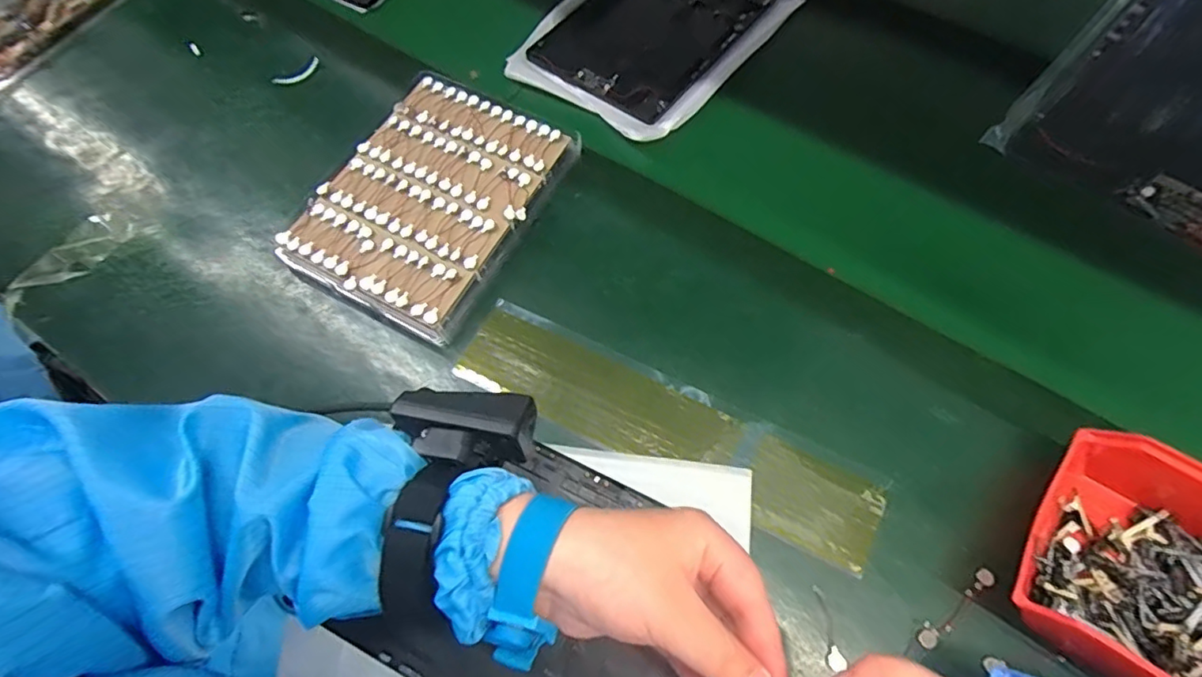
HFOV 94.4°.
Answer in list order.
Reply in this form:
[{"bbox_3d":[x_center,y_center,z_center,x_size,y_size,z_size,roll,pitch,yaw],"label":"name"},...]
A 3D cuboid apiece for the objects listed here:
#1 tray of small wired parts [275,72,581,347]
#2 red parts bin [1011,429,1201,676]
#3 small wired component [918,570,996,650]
[{"bbox_3d":[-0.138,-0.113,0.462,0.162,0.034,0.207,29,67,12],"label":"tray of small wired parts"},{"bbox_3d":[0.318,0.137,0.316,0.134,0.064,0.147,34,68,14],"label":"red parts bin"},{"bbox_3d":[0.220,0.166,0.343,0.065,0.006,0.013,-31,69,-15],"label":"small wired component"}]

